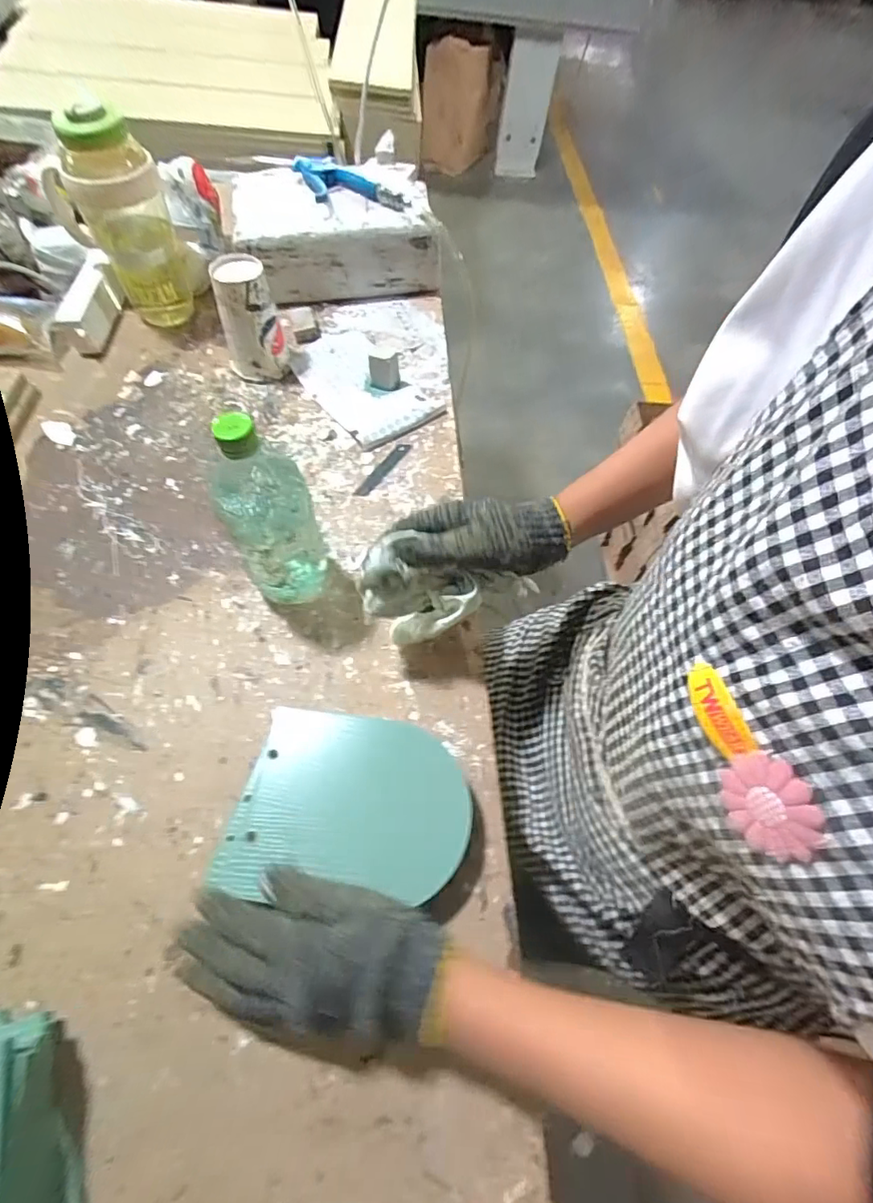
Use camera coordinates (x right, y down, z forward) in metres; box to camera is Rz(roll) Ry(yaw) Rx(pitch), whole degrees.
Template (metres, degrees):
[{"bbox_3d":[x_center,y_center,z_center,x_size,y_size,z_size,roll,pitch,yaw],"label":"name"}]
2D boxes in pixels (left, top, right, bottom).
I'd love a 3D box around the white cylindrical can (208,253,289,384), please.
[{"bbox_3d":[-0.240,-0.356,0.678,0.073,0.126,0.076,0,60,0],"label":"white cylindrical can"}]

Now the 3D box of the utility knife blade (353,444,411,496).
[{"bbox_3d":[-0.064,-0.161,0.639,0.019,0.004,0.097,29,64,16],"label":"utility knife blade"}]

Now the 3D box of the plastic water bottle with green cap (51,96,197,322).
[{"bbox_3d":[-0.389,-0.484,0.676,0.098,0.237,0.079,-22,62,-12],"label":"plastic water bottle with green cap"}]

